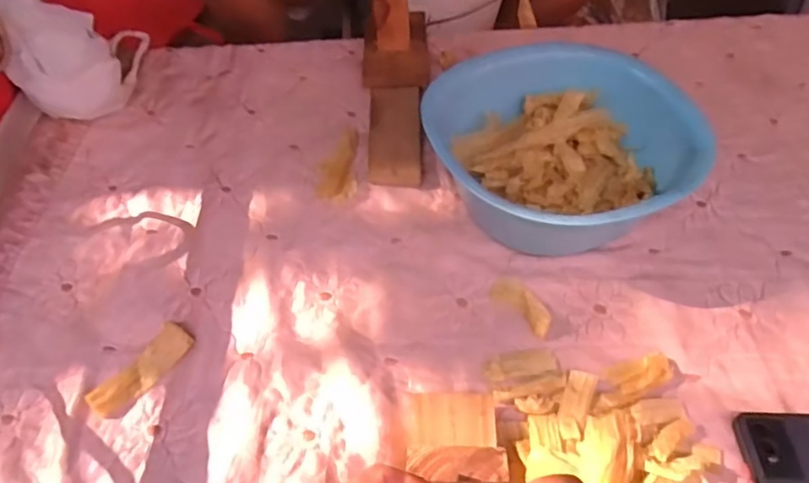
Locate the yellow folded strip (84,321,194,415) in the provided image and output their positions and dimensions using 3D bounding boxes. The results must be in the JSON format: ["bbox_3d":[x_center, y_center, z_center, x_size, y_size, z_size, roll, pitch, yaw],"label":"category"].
[{"bbox_3d":[-0.241,0.119,0.561,0.031,0.010,0.099,42,69,4],"label":"yellow folded strip"}]

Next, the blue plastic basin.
[{"bbox_3d":[0.155,-0.089,0.649,0.271,0.116,0.240,37,61,27],"label":"blue plastic basin"}]

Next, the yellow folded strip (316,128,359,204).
[{"bbox_3d":[-0.076,-0.092,0.722,0.041,0.015,0.110,2,52,4],"label":"yellow folded strip"}]

